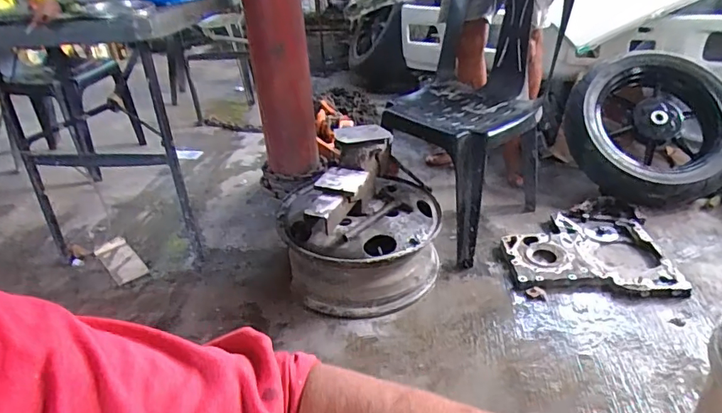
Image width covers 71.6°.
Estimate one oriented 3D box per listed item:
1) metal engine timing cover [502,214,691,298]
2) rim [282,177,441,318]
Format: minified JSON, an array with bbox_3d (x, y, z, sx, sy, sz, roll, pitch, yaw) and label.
[{"bbox_3d":[0.602,0.120,1.369,0.410,0.059,0.342,0,32,7],"label":"metal engine timing cover"},{"bbox_3d":[0.007,0.072,1.285,0.390,0.201,0.329,-9,32,-7],"label":"rim"}]

